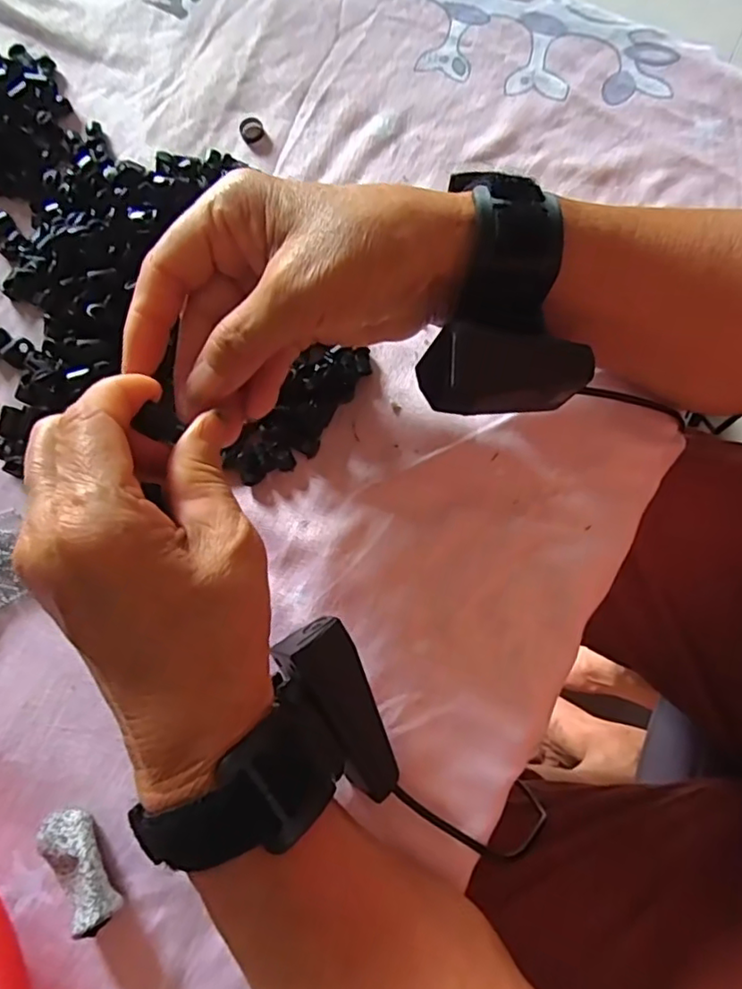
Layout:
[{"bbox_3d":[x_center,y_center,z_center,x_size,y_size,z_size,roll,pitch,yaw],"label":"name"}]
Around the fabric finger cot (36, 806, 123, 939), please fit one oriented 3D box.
[{"bbox_3d":[-0.119,0.153,0.246,0.020,0.015,0.048,-36,66,-8],"label":"fabric finger cot"}]

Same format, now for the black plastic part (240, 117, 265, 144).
[{"bbox_3d":[-0.065,-0.201,0.330,0.013,0.004,0.015,-16,79,-5],"label":"black plastic part"}]

